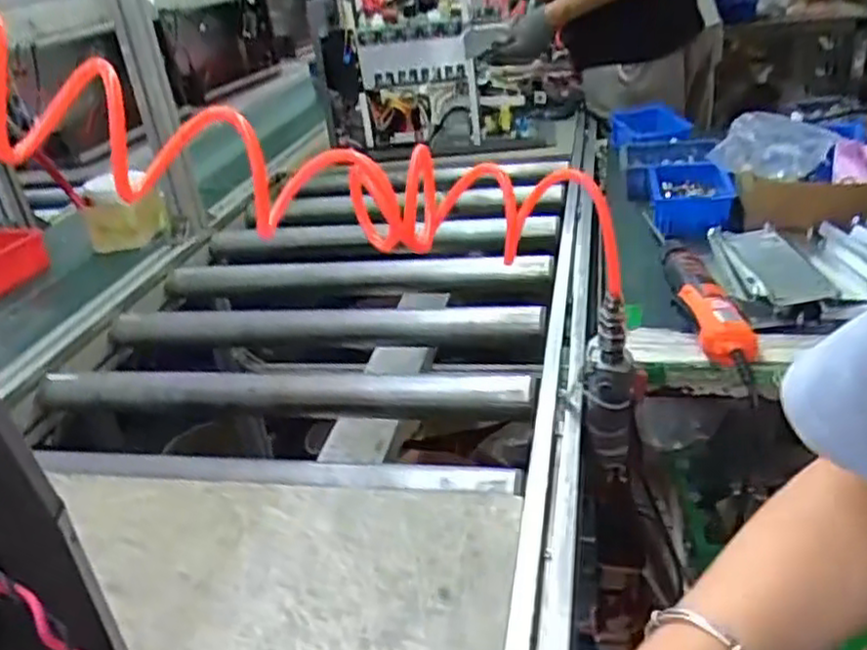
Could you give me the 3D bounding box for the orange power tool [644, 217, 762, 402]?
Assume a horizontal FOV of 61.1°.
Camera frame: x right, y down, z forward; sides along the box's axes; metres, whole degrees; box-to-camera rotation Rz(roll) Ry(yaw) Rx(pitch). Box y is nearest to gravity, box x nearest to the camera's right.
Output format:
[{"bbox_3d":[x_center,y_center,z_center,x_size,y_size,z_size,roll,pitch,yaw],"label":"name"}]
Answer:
[{"bbox_3d":[0.274,-0.042,0.790,0.055,0.061,0.329,-4,28,5],"label":"orange power tool"}]

